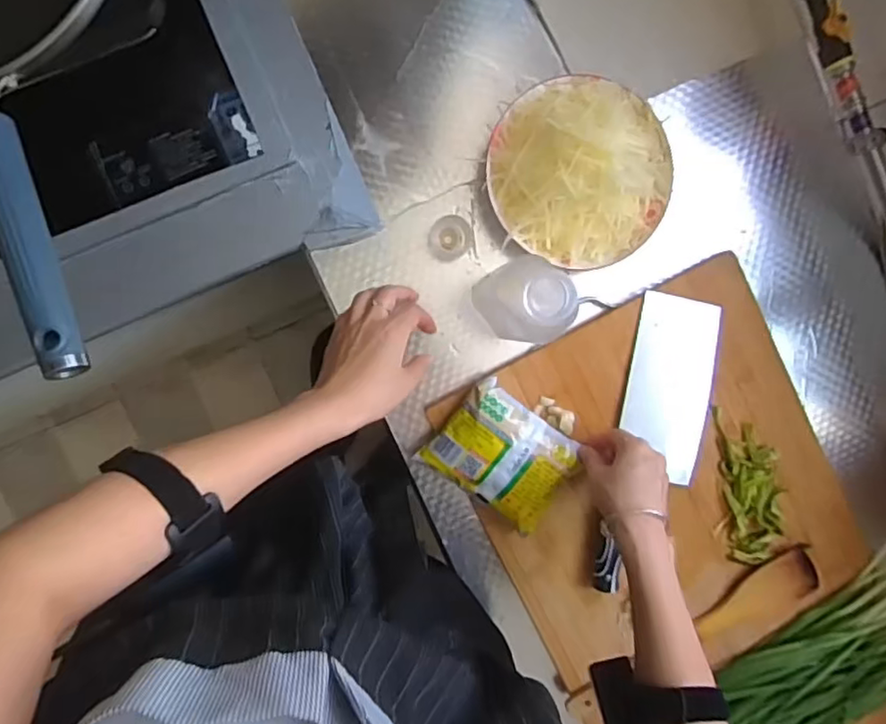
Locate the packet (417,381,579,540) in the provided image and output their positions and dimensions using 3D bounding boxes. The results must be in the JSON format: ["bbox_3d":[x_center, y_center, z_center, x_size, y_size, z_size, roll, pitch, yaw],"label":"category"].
[{"bbox_3d":[0.060,0.092,0.609,0.125,0.018,0.100,38,90,-4],"label":"packet"}]

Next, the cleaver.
[{"bbox_3d":[0.220,0.083,0.633,0.089,0.031,0.297,12,92,-4],"label":"cleaver"}]

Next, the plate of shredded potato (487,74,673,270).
[{"bbox_3d":[0.135,-0.184,0.597,0.174,0.074,0.173,0,93,-6],"label":"plate of shredded potato"}]

